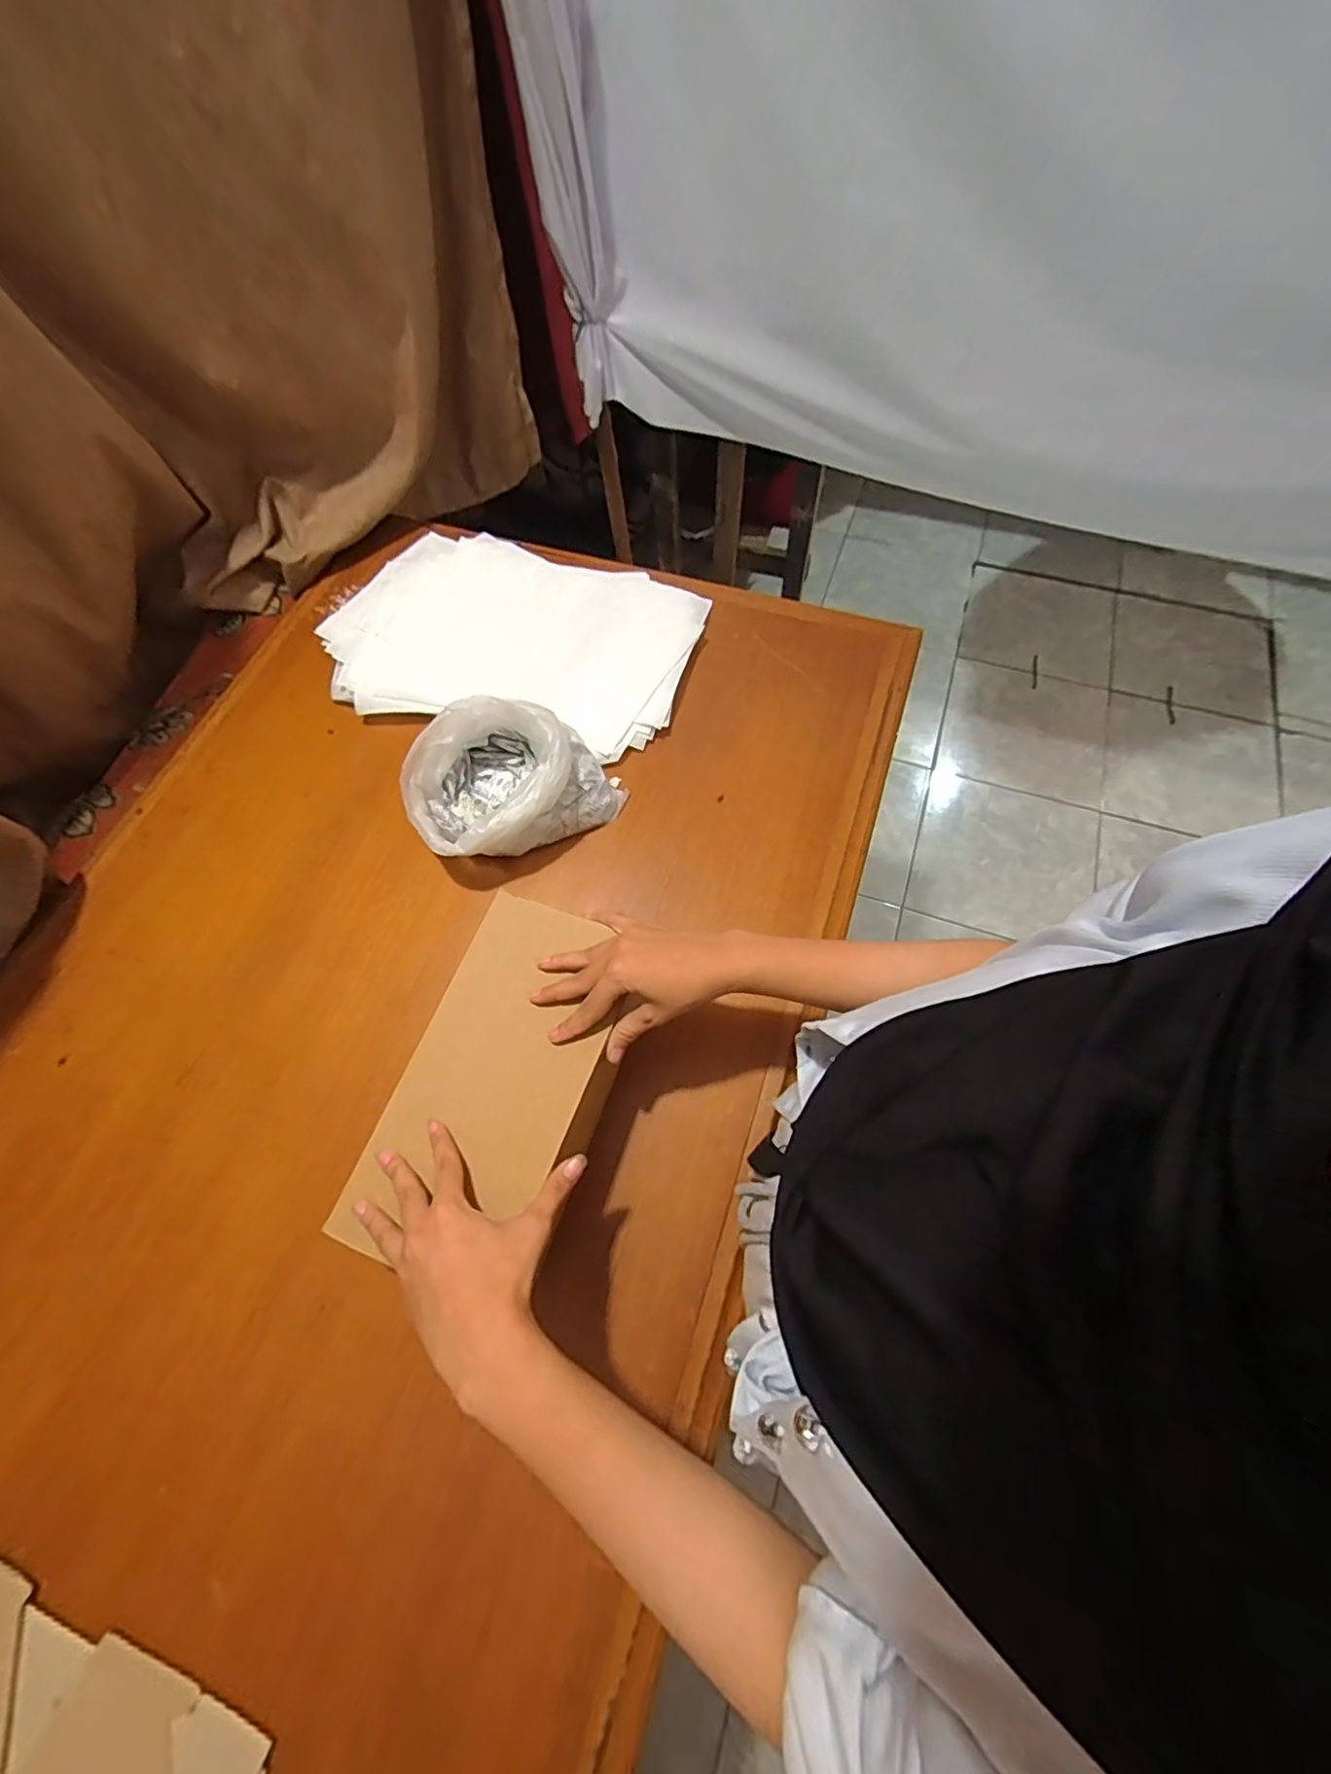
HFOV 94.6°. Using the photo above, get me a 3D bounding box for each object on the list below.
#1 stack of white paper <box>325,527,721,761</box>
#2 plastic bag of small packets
[{"bbox_3d":[-0.188,-0.307,0.748,0.439,0.025,0.280,15,68,9],"label":"stack of white paper"},{"bbox_3d":[-0.158,-0.107,0.616,0.189,0.102,0.128,-29,68,-10],"label":"plastic bag of small packets"}]

